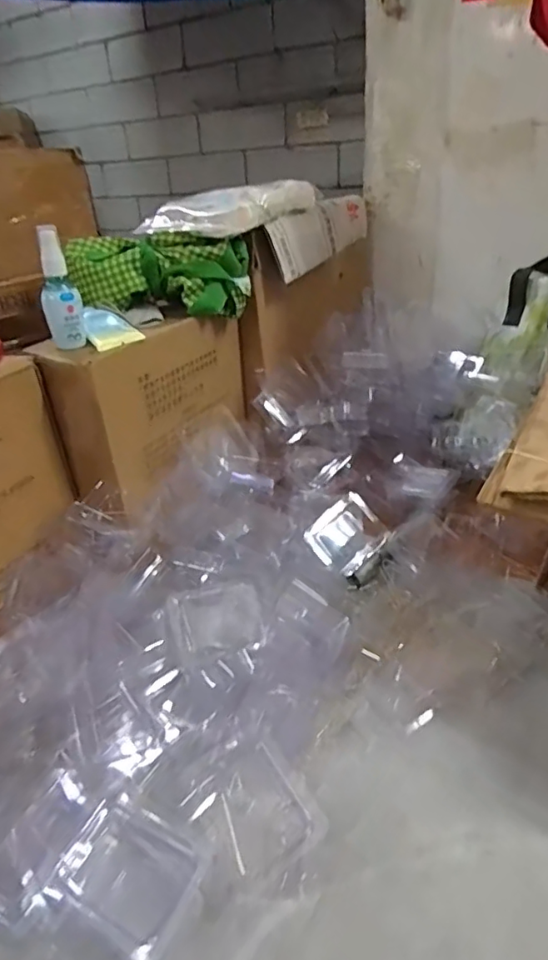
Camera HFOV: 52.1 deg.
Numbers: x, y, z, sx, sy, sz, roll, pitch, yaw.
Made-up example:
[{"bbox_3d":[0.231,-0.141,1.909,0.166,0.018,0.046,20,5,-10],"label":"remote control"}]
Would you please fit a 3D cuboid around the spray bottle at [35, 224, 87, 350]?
[{"bbox_3d":[-0.222,-0.196,0.579,0.038,0.118,0.036,-14,32,-17],"label":"spray bottle"}]

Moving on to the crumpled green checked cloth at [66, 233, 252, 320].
[{"bbox_3d":[-0.141,-0.250,0.690,0.211,0.087,0.057,-2,30,4],"label":"crumpled green checked cloth"}]

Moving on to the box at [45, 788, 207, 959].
[{"bbox_3d":[-0.100,0.269,0.388,0.093,0.018,0.071,13,34,27],"label":"box"}]

